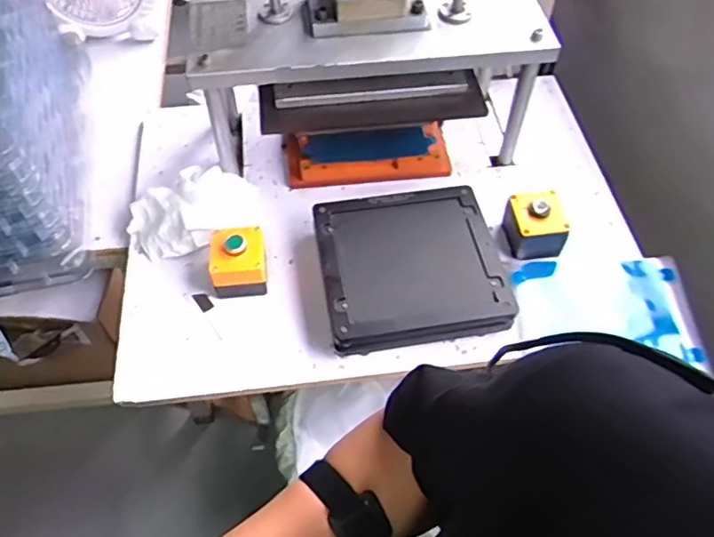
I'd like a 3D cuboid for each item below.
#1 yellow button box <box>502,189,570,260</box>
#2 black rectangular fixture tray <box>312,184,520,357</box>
[{"bbox_3d":[0.263,-0.068,0.917,0.076,0.069,0.082,-6,55,-6],"label":"yellow button box"},{"bbox_3d":[0.073,-0.009,0.869,0.243,0.050,0.236,-7,55,-7],"label":"black rectangular fixture tray"}]

